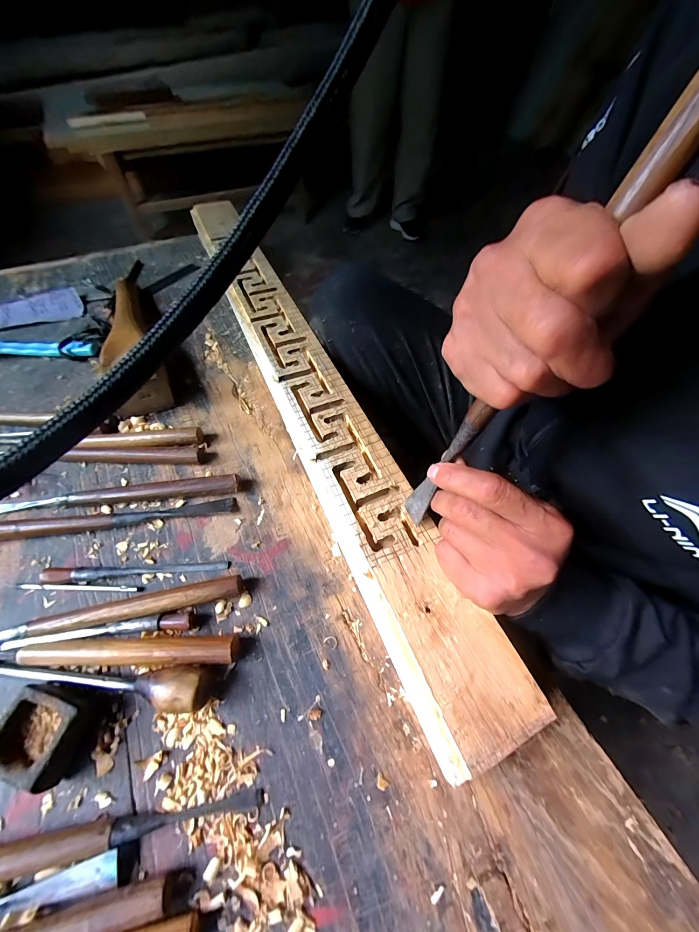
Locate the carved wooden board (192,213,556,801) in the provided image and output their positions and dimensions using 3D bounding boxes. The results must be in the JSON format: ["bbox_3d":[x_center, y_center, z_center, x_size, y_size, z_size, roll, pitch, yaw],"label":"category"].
[{"bbox_3d":[-0.074,-0.141,0.417,0.085,0.028,0.844,-20,60,-14],"label":"carved wooden board"}]

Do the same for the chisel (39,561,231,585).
[{"bbox_3d":[-0.185,0.092,0.281,0.151,0.013,0.011,-3,58,-4],"label":"chisel"}]

